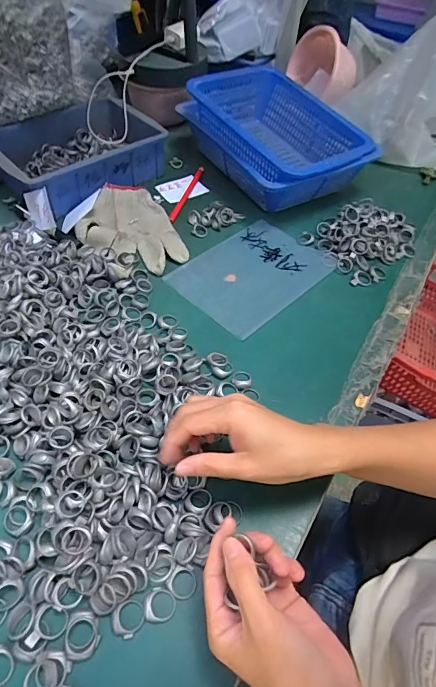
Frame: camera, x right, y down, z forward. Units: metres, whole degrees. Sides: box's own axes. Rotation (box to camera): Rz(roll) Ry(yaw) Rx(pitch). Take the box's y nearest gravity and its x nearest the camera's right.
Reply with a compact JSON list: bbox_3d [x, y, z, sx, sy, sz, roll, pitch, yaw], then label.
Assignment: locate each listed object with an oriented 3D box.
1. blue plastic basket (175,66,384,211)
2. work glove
[{"bbox_3d":[0.096,-0.335,0.660,0.191,0.099,0.281,-27,58,-23],"label":"blue plastic basket"},{"bbox_3d":[-0.131,-0.173,0.578,0.131,0.022,0.195,-17,55,-17],"label":"work glove"}]

